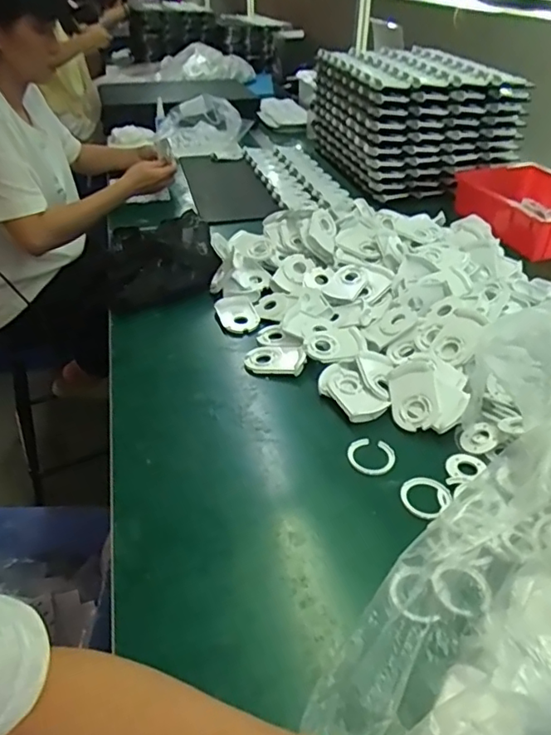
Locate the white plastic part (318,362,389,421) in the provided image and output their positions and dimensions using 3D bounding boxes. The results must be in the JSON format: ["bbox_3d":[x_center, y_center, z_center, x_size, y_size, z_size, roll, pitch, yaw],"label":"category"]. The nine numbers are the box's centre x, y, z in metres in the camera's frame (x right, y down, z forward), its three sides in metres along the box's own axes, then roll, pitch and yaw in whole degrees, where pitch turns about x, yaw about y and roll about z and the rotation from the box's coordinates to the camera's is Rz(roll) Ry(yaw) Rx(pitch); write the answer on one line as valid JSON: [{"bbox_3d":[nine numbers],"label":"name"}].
[{"bbox_3d":[0.092,0.030,0.685,0.059,0.015,0.096,-15,40,-21],"label":"white plastic part"}]

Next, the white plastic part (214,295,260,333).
[{"bbox_3d":[-0.058,-0.086,0.848,0.061,0.016,0.082,-11,38,-15],"label":"white plastic part"}]

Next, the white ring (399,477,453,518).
[{"bbox_3d":[0.157,0.136,0.575,0.051,0.004,0.046,-35,60,-27],"label":"white ring"}]

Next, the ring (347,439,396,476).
[{"bbox_3d":[0.108,0.099,0.616,0.053,0.004,0.050,1,37,-1],"label":"ring"}]

